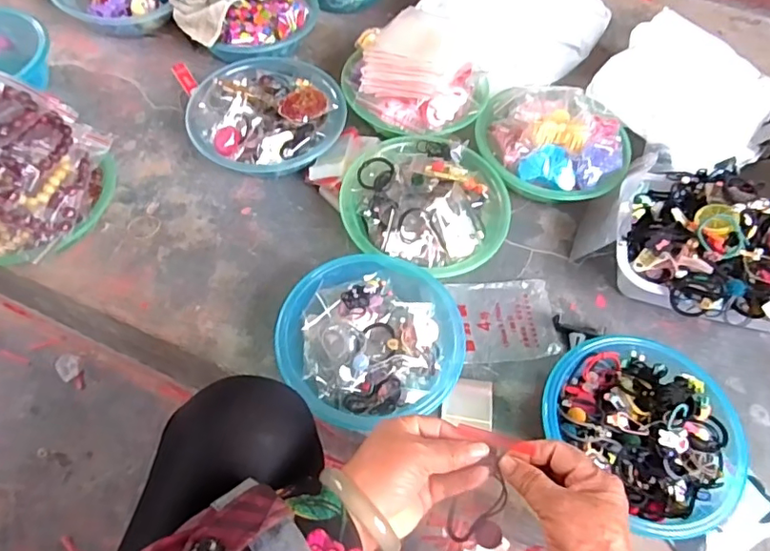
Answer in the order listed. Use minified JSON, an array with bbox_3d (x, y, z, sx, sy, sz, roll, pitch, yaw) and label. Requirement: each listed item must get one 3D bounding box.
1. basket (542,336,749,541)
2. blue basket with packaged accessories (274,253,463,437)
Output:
[{"bbox_3d":[0.308,0.181,0.654,0.194,0.083,0.236,-37,68,-23],"label":"basket"},{"bbox_3d":[-0.018,0.082,0.688,0.218,0.078,0.200,2,58,-3],"label":"blue basket with packaged accessories"}]

